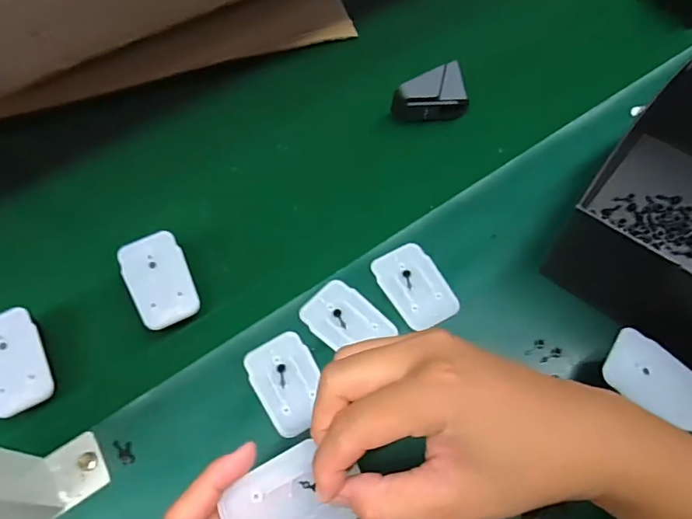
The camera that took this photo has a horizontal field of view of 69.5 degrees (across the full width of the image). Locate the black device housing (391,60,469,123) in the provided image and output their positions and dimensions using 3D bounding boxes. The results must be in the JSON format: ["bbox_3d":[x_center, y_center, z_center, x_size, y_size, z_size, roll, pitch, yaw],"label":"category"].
[{"bbox_3d":[0.076,-0.150,0.461,0.066,0.039,0.031,-13,61,-4],"label":"black device housing"}]

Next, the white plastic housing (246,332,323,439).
[{"bbox_3d":[-0.041,0.085,0.347,0.044,0.004,0.069,-26,63,-11],"label":"white plastic housing"}]

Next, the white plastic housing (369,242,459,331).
[{"bbox_3d":[0.052,0.020,0.379,0.044,0.004,0.069,-26,63,-11],"label":"white plastic housing"}]

